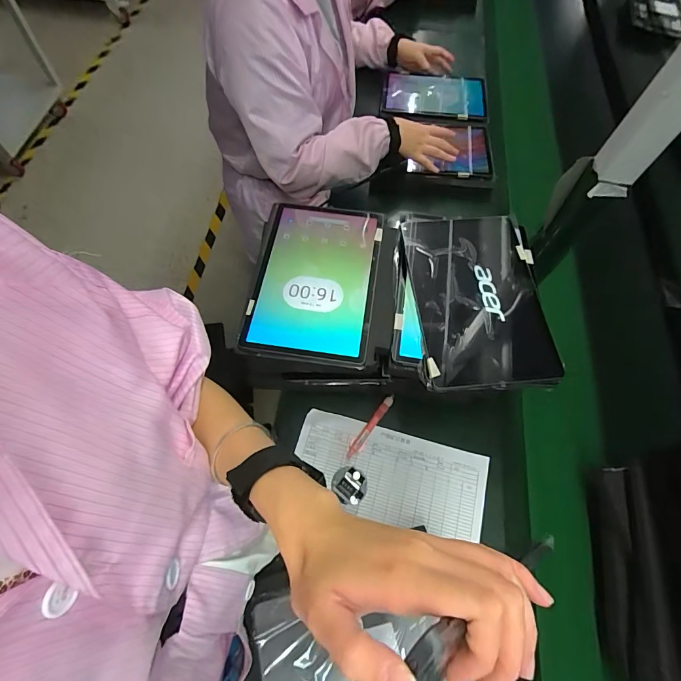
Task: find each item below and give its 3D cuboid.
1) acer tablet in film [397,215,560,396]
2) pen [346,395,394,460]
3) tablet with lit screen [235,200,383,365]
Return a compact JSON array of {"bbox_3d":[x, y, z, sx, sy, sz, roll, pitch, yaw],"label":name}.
[{"bbox_3d":[0.185,-0.063,0.517,0.174,0.017,0.252,-3,65,-5],"label":"acer tablet in film"},{"bbox_3d":[0.048,0.136,0.612,0.013,0.010,0.121,36,68,13],"label":"pen"},{"bbox_3d":[-0.035,-0.091,0.548,0.169,0.019,0.256,8,64,0],"label":"tablet with lit screen"}]

